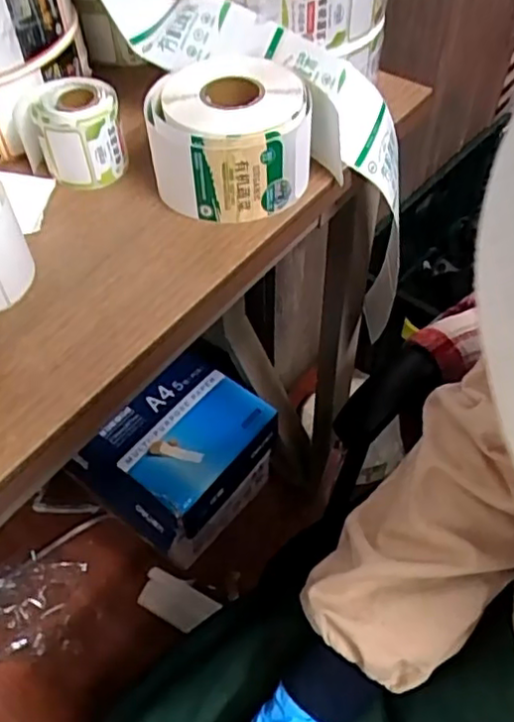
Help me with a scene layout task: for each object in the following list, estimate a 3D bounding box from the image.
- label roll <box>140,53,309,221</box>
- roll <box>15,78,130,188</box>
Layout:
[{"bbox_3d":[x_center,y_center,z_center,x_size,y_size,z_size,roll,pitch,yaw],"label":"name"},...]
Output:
[{"bbox_3d":[-0.020,-0.162,0.480,0.111,0.071,0.108,-5,52,-3],"label":"label roll"},{"bbox_3d":[-0.140,-0.172,0.497,0.072,0.058,0.067,-1,52,1],"label":"roll"}]

